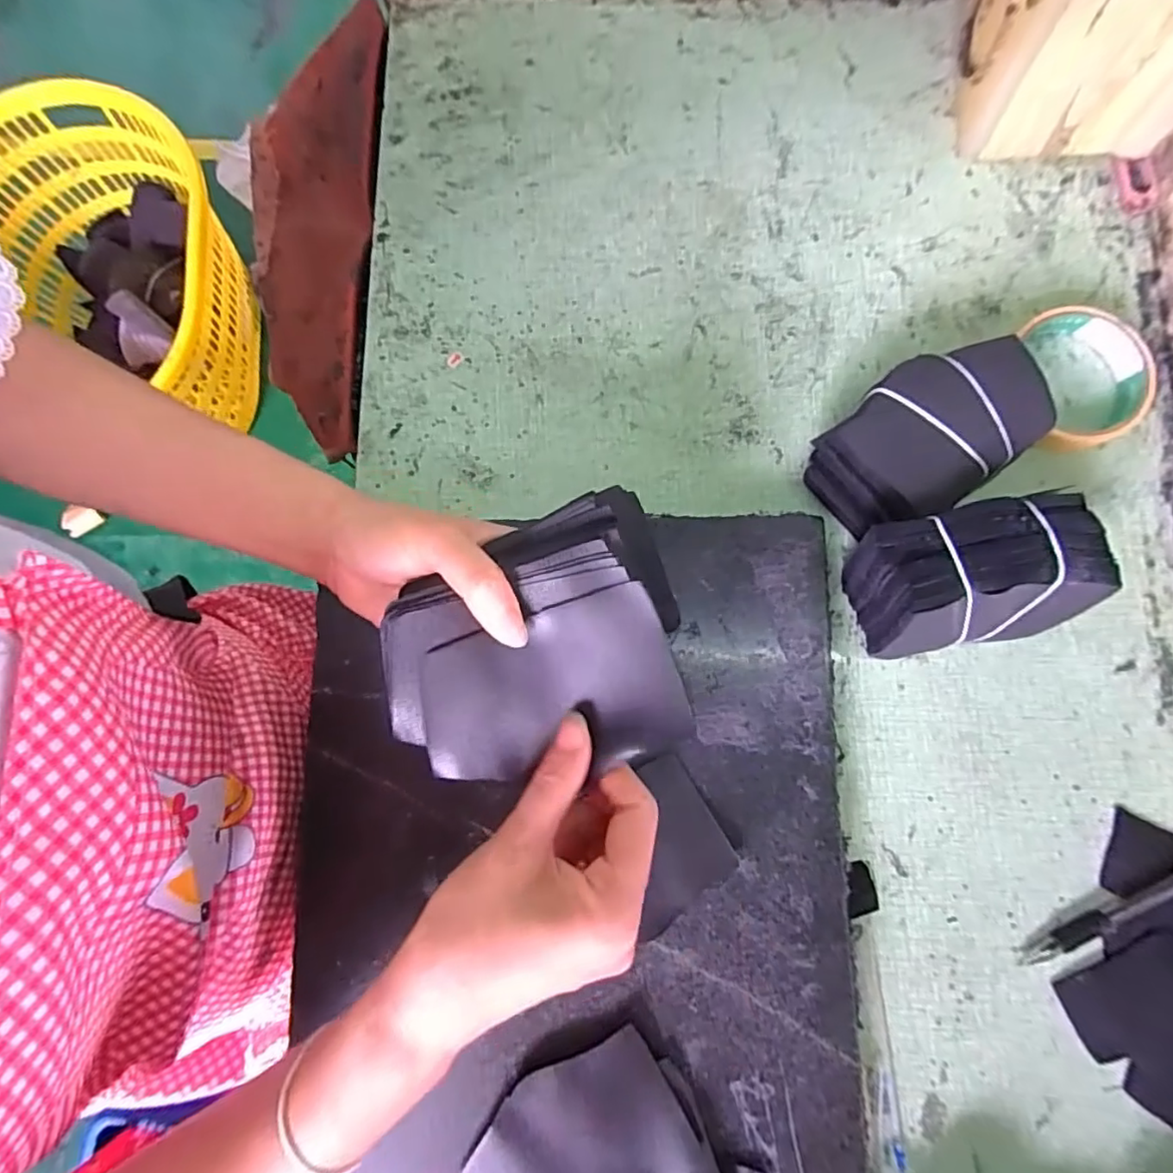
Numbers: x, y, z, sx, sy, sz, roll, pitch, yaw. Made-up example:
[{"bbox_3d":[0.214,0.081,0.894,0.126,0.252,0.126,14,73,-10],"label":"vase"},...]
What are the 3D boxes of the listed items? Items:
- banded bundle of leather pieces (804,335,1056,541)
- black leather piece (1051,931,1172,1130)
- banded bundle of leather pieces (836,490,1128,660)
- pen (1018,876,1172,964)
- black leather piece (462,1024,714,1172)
[{"bbox_3d":[0.198,-0.087,0.348,0.130,0.055,0.078,-35,82,-5],"label":"banded bundle of leather pieces"},{"bbox_3d":[0.313,0.240,0.318,0.079,0.014,0.097,-33,82,-5],"label":"black leather piece"},{"bbox_3d":[0.214,-0.003,0.327,0.126,0.078,0.073,-11,81,-1],"label":"banded bundle of leather pieces"},{"bbox_3d":[0.299,0.177,0.324,0.129,0.012,0.012,-25,82,-3],"label":"pen"},{"bbox_3d":[-0.002,0.286,0.286,0.113,0.007,0.098,-25,81,0],"label":"black leather piece"}]

